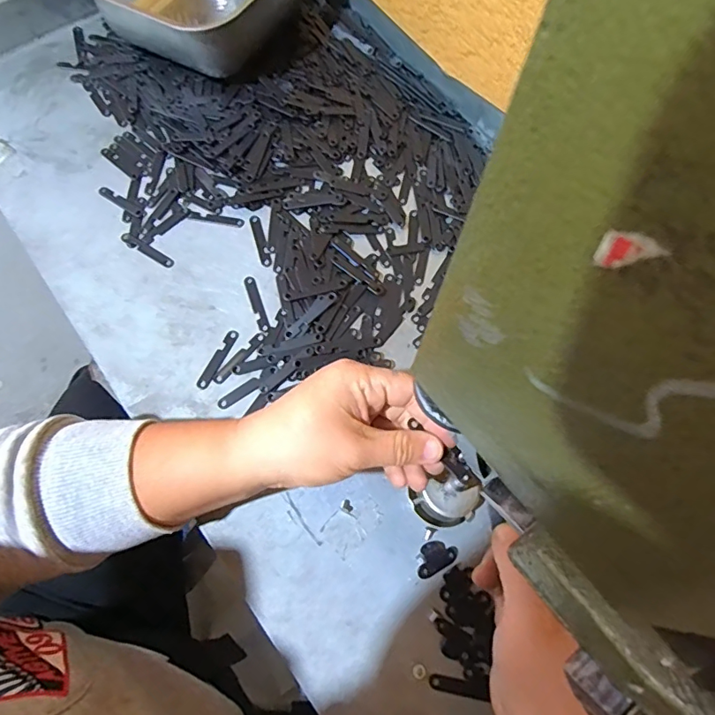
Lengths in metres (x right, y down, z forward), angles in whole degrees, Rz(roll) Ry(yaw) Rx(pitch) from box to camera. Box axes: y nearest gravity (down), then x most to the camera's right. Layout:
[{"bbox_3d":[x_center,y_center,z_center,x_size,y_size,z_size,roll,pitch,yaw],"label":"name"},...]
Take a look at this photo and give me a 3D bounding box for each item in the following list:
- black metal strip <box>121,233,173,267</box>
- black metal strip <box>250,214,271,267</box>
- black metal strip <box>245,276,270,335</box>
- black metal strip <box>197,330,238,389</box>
[{"bbox_3d":[-0.177,-0.090,0.416,0.052,0.005,0.009,30,72,10],"label":"black metal strip"},{"bbox_3d":[-0.083,-0.100,0.424,0.009,0.004,0.051,-15,71,-7],"label":"black metal strip"},{"bbox_3d":[-0.081,-0.043,0.399,0.009,0.004,0.052,-18,71,-7],"label":"black metal strip"},{"bbox_3d":[-0.108,0.001,0.382,0.010,0.004,0.051,26,71,9],"label":"black metal strip"}]

